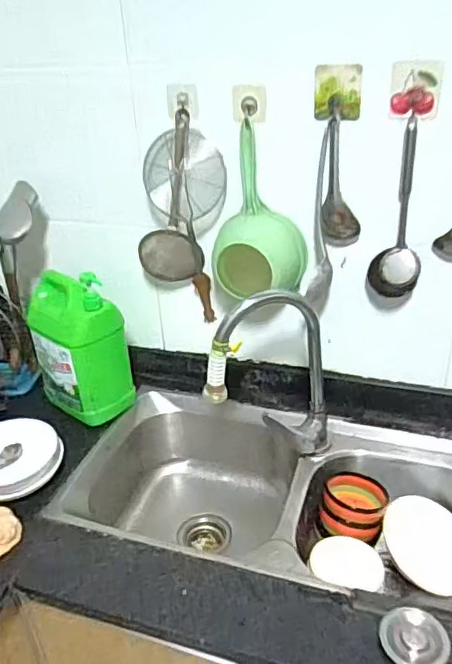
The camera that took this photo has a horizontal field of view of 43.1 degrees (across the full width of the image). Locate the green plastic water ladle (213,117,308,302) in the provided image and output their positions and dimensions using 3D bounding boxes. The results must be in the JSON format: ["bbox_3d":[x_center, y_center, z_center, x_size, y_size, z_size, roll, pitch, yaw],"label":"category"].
[{"bbox_3d":[0.055,-0.201,1.013,0.154,0.267,0.112,19,37,32],"label":"green plastic water ladle"}]

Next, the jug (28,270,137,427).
[{"bbox_3d":[-0.297,0.036,1.167,0.134,0.302,0.183,-27,38,-35],"label":"jug"}]

